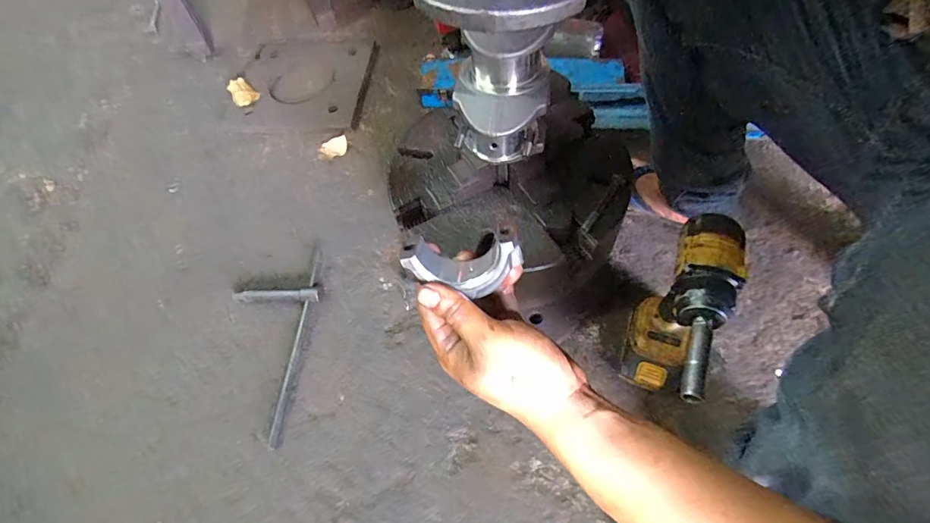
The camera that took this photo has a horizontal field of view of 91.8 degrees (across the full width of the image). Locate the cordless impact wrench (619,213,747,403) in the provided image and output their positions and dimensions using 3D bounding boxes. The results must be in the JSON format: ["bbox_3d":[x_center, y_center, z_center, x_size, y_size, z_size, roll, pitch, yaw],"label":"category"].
[{"bbox_3d":[0.247,0.079,0.533,0.085,0.212,0.205,27,64,20],"label":"cordless impact wrench"}]

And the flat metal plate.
[{"bbox_3d":[-0.368,-0.428,1.049,0.300,0.028,0.337,2,59,6],"label":"flat metal plate"}]

